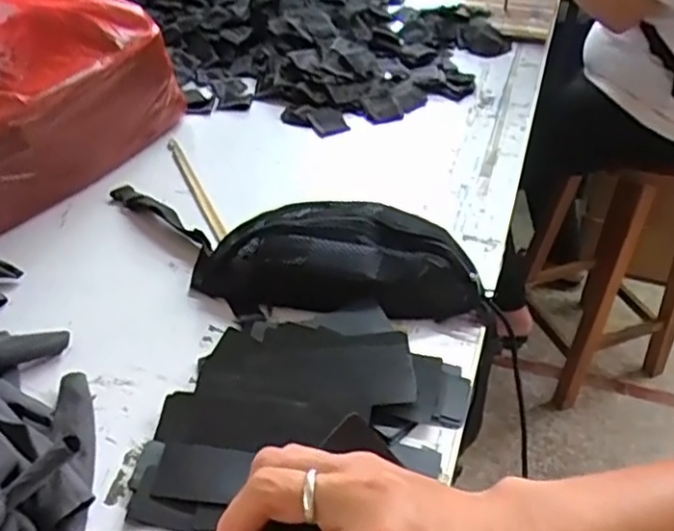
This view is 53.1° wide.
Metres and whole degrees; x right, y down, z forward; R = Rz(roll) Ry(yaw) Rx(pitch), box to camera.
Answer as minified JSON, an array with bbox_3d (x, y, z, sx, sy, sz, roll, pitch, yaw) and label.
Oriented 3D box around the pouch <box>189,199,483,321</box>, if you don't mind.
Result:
[{"bbox_3d":[-0.001,-0.008,0.705,0.296,0.071,0.139,14,43,15],"label":"pouch"}]

